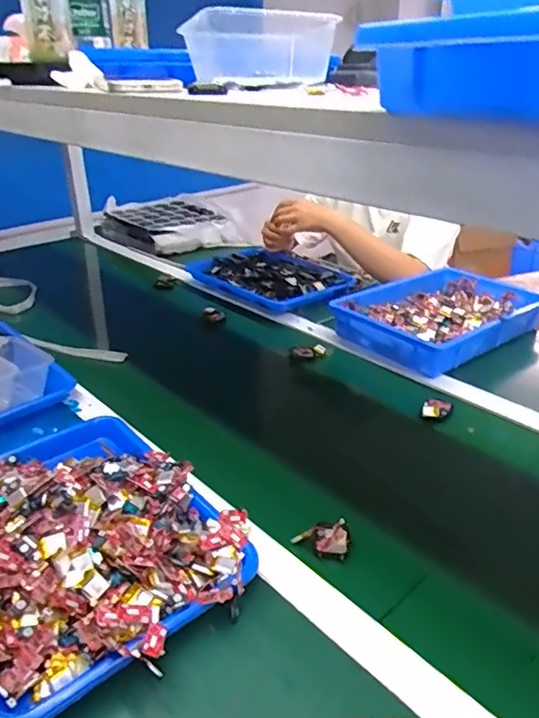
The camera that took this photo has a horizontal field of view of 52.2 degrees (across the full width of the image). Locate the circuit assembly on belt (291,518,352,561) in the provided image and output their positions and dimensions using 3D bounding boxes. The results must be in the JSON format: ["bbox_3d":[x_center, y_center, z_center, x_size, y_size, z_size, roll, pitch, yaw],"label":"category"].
[{"bbox_3d":[0.058,0.185,0.572,0.047,0.023,0.047,-26,37,-38],"label":"circuit assembly on belt"}]

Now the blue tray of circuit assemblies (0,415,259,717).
[{"bbox_3d":[-0.198,0.159,0.552,0.261,0.073,0.341,-22,35,-35],"label":"blue tray of circuit assemblies"}]

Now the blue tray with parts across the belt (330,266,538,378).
[{"bbox_3d":[0.324,-0.088,1.041,0.369,0.053,0.262,-21,34,-33],"label":"blue tray with parts across the belt"}]

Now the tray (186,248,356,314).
[{"bbox_3d":[-0.003,-0.189,1.183,0.248,0.035,0.326,-21,34,-33],"label":"tray"}]

